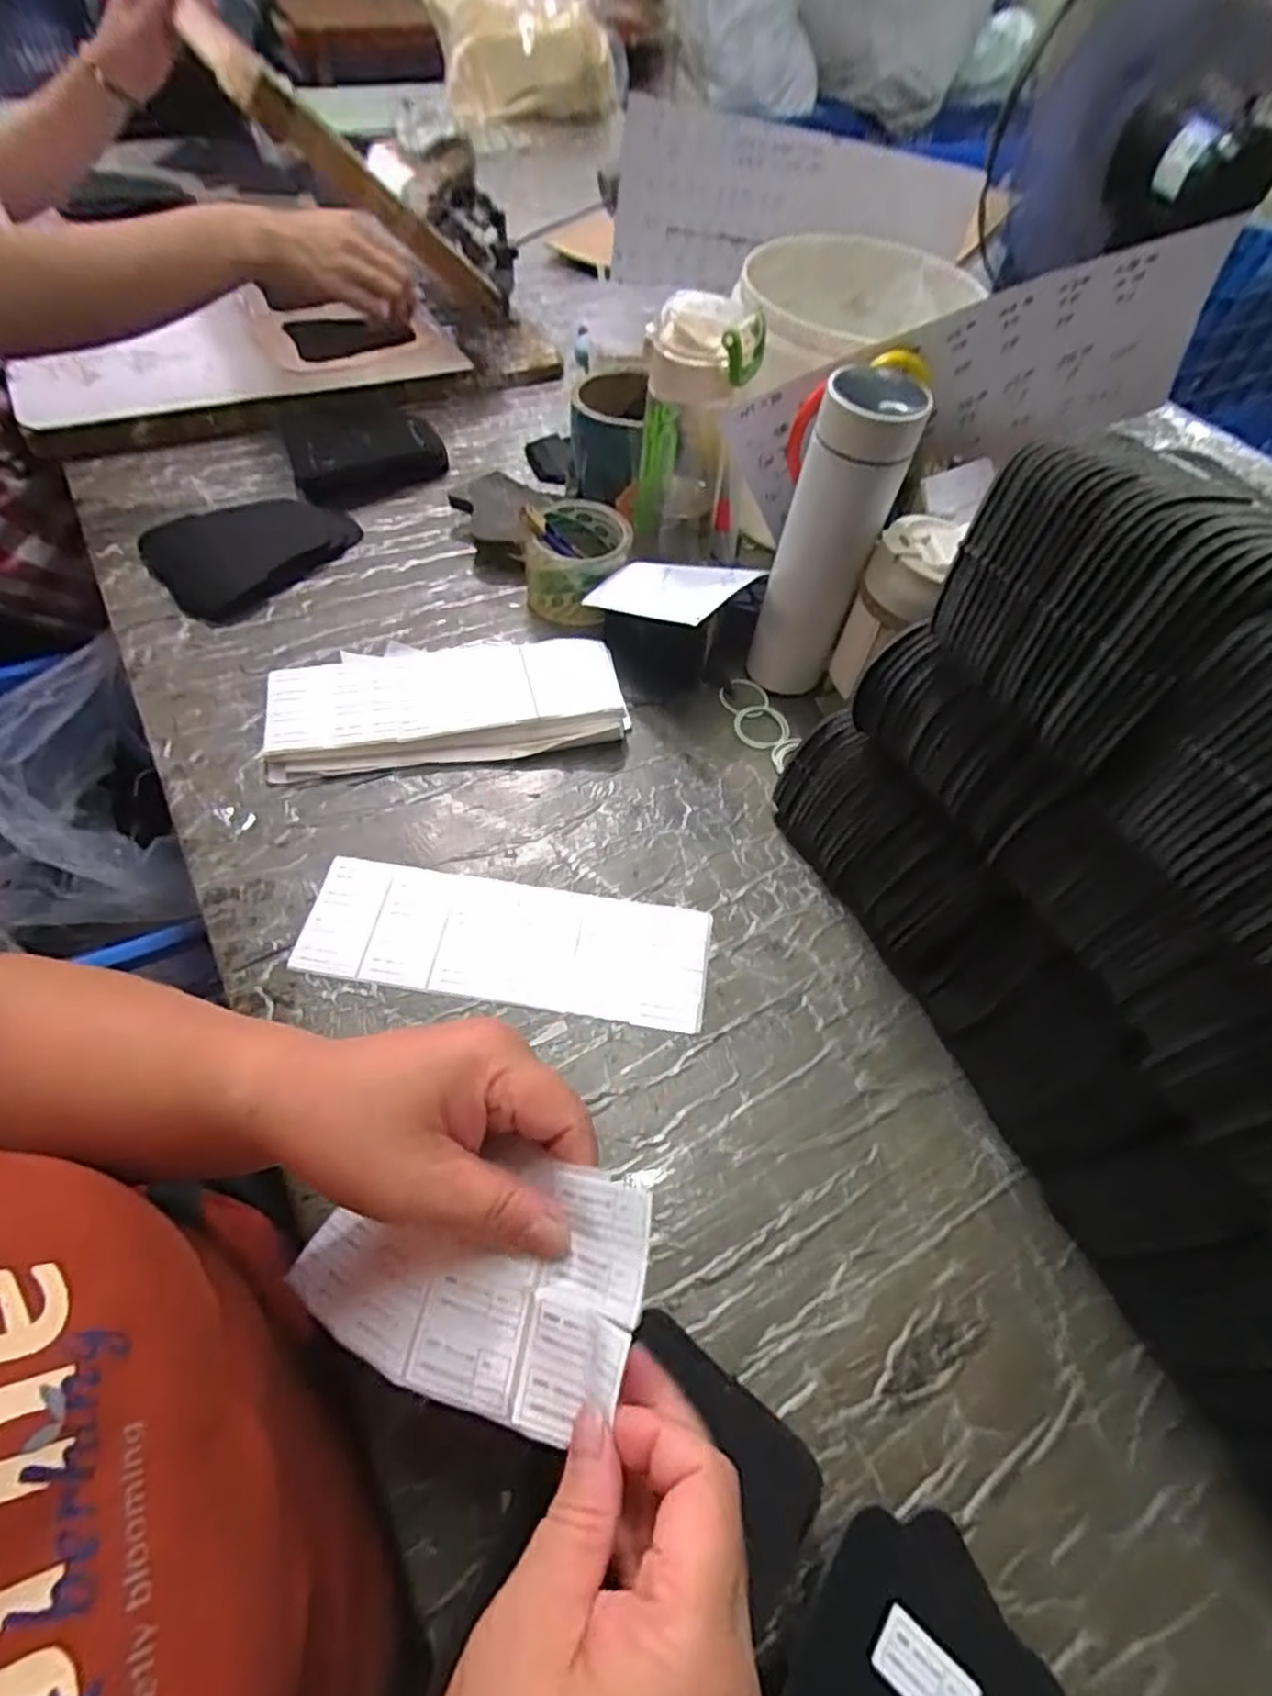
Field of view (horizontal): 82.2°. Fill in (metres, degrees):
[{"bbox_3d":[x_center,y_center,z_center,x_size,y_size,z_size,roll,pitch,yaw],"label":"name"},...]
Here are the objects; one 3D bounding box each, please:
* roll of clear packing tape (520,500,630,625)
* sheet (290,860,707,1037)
[{"bbox_3d":[-0.052,-0.251,0.643,0.089,0.067,0.106,1,56,-4],"label":"roll of clear packing tape"},{"bbox_3d":[-0.079,0.060,0.463,0.248,0.009,0.082,8,56,0],"label":"sheet"}]

